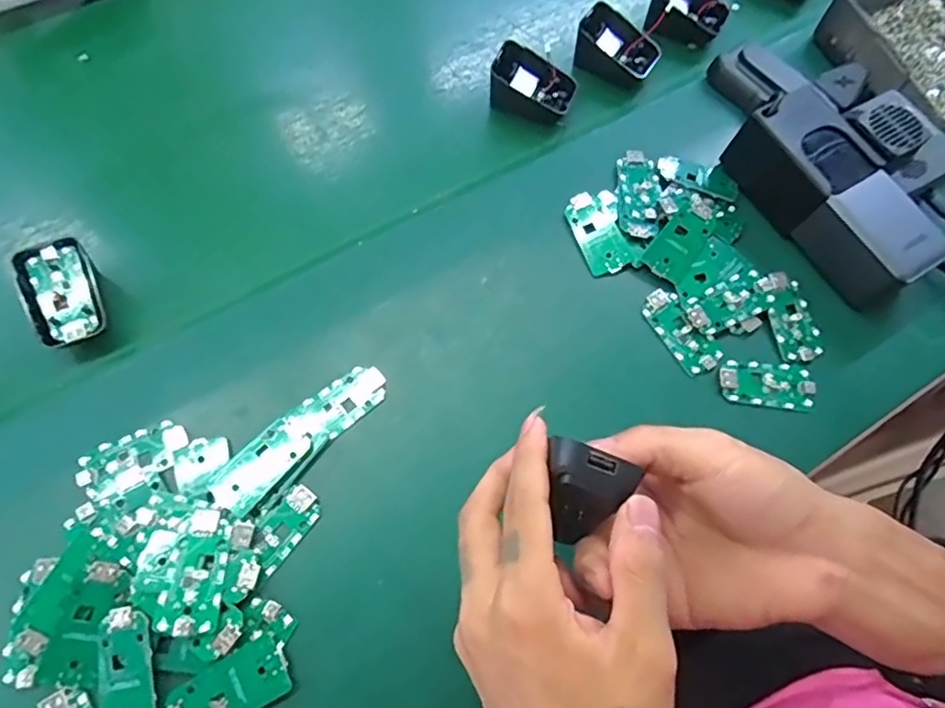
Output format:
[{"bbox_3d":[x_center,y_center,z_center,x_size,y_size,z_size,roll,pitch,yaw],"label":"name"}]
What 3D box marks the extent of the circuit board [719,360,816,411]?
[{"bbox_3d":[0.199,0.020,0.401,0.062,0.005,0.032,5,65,2],"label":"circuit board"}]

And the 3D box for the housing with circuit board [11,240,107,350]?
[{"bbox_3d":[-0.273,-0.039,0.397,0.043,0.019,0.068,-21,86,-12],"label":"housing with circuit board"}]

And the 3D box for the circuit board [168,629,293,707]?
[{"bbox_3d":[-0.131,0.179,0.319,0.063,0.007,0.035,-26,68,-12],"label":"circuit board"}]

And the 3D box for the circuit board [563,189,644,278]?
[{"bbox_3d":[0.095,-0.091,0.435,0.038,0.010,0.063,-18,67,-8],"label":"circuit board"}]

